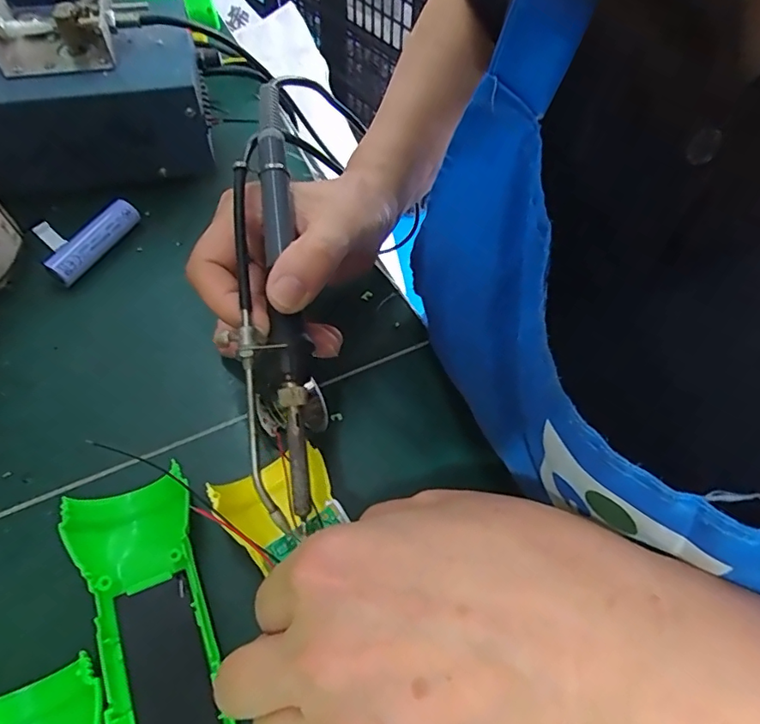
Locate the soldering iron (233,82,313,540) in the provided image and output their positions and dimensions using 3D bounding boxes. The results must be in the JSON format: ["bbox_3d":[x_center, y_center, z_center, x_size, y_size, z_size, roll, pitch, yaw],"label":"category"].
[{"bbox_3d":[-0.048,-0.033,0.233,0.027,0.015,0.203,-4,76,-6],"label":"soldering iron"}]

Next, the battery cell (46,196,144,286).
[{"bbox_3d":[-0.177,-0.075,0.328,0.015,0.021,0.066,24,60,11],"label":"battery cell"}]

